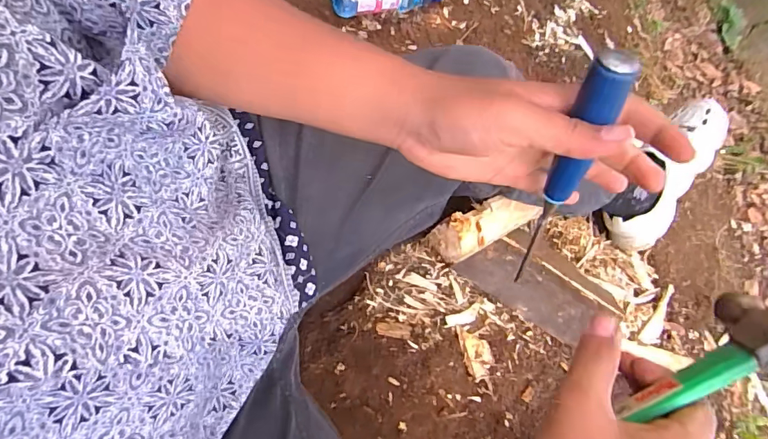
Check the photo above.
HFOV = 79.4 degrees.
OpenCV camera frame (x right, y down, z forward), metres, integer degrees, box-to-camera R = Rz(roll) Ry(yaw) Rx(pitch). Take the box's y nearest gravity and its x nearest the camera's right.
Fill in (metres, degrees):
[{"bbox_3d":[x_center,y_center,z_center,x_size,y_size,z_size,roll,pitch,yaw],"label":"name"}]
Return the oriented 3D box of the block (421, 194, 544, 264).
[{"bbox_3d":[0.138,0.007,0.624,0.190,0.043,0.056,-18,68,-40],"label":"block"}]

